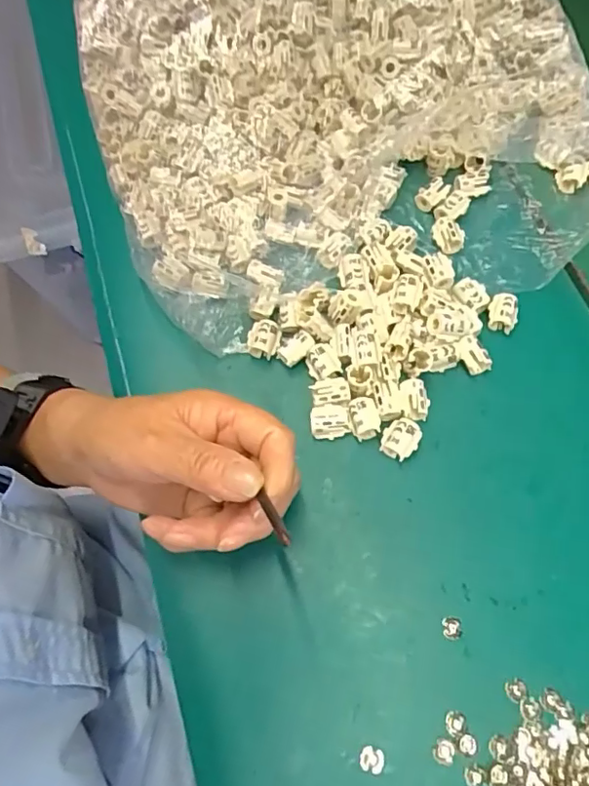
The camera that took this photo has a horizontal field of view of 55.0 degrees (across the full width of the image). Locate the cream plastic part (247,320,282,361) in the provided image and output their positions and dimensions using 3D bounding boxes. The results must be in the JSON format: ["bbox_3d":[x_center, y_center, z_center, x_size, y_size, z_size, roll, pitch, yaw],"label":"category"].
[{"bbox_3d":[-0.019,-0.034,0.353,0.020,0.011,0.022,4,68,4],"label":"cream plastic part"}]

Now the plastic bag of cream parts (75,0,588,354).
[{"bbox_3d":[0.019,-0.252,0.400,0.336,0.089,0.408,-14,68,-3],"label":"plastic bag of cream parts"}]

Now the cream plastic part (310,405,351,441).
[{"bbox_3d":[0.020,0.017,0.330,0.022,0.013,0.017,-9,68,-1],"label":"cream plastic part"}]

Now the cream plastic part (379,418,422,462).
[{"bbox_3d":[0.061,0.027,0.326,0.020,0.012,0.022,26,72,12],"label":"cream plastic part"}]

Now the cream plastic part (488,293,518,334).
[{"bbox_3d":[0.132,-0.051,0.356,0.019,0.010,0.023,15,69,8],"label":"cream plastic part"}]

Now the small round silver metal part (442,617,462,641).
[{"bbox_3d":[0.082,0.122,0.292,0.010,0.004,0.011,2,68,3],"label":"small round silver metal part"}]

